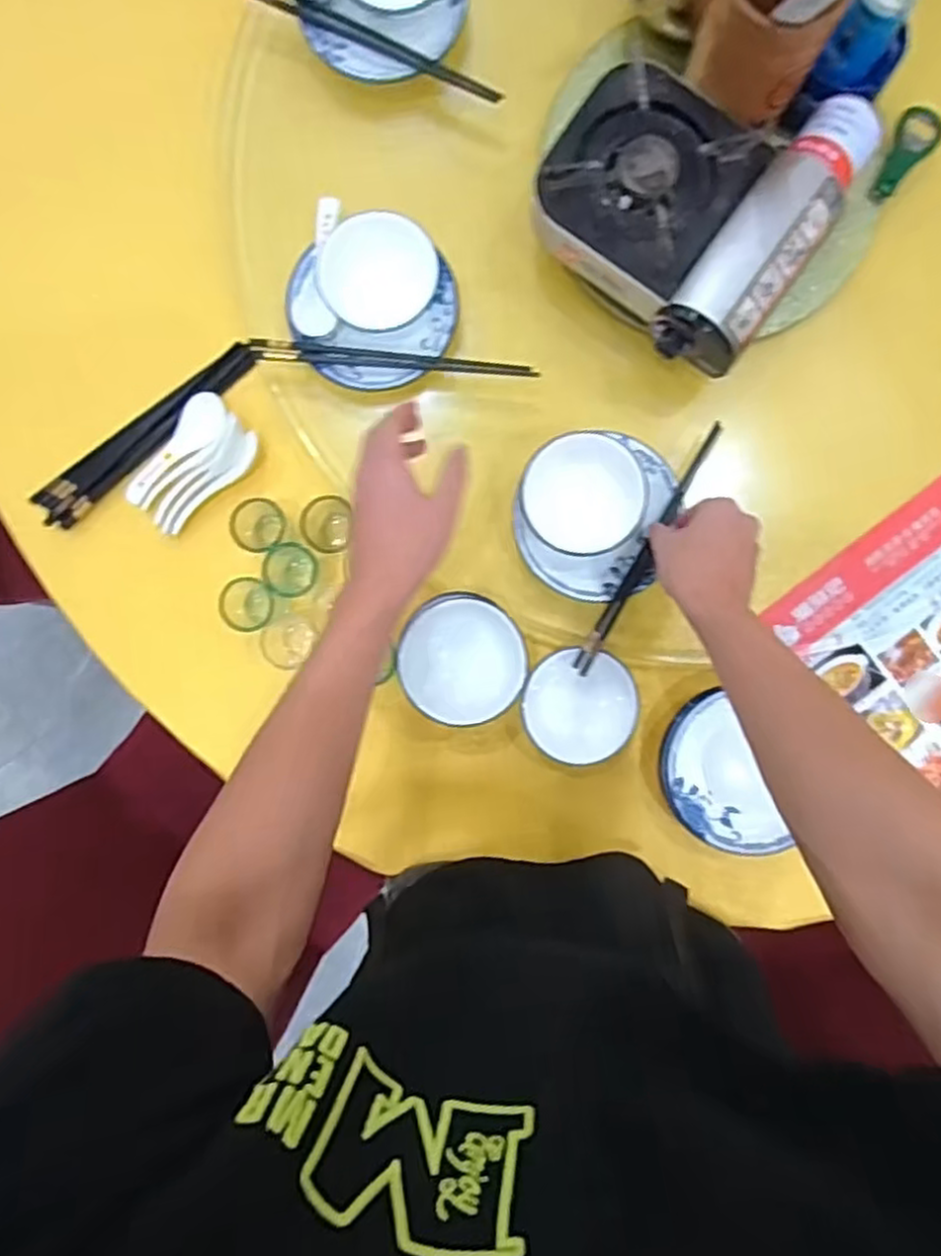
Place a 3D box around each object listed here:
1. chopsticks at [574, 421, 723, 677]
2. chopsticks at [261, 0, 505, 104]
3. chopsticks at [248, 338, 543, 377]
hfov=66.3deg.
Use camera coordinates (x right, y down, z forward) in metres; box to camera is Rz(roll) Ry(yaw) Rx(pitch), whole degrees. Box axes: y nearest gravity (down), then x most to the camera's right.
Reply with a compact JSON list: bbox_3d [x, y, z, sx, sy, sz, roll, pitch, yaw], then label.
[{"bbox_3d":[0.171,-0.076,0.687,0.016,0.015,0.268,30,88,-1],"label":"chopsticks"},{"bbox_3d":[-0.096,-0.567,0.697,0.269,0.011,0.019,26,90,0],"label":"chopsticks"},{"bbox_3d":[-0.075,-0.258,0.696,0.274,0.014,0.019,5,91,0],"label":"chopsticks"}]

